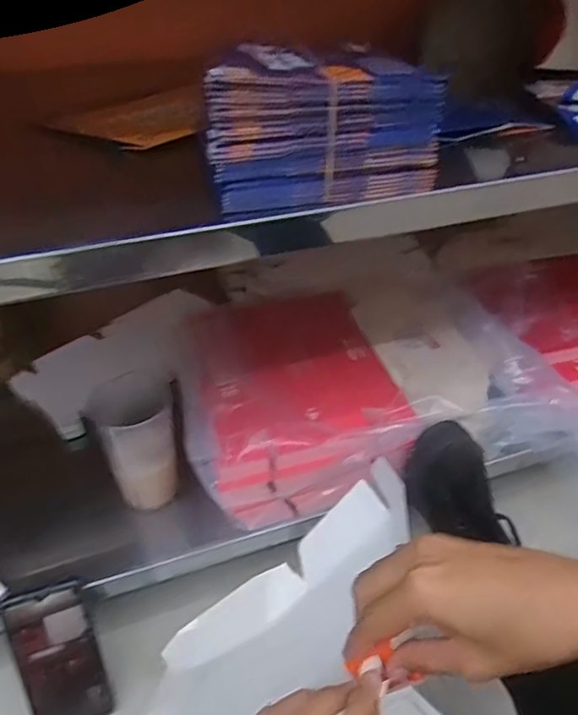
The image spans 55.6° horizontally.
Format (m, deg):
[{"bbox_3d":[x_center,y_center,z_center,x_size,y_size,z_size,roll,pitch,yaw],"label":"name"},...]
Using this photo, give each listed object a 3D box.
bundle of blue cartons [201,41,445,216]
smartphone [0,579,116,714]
[{"bbox_3d":[0.017,-0.186,0.428,0.168,0.091,0.126,-8,39,-9],"label":"bundle of blue cartons"},{"bbox_3d":[-0.230,0.301,0.547,0.075,0.148,0.015,-15,6,-17],"label":"smartphone"}]

